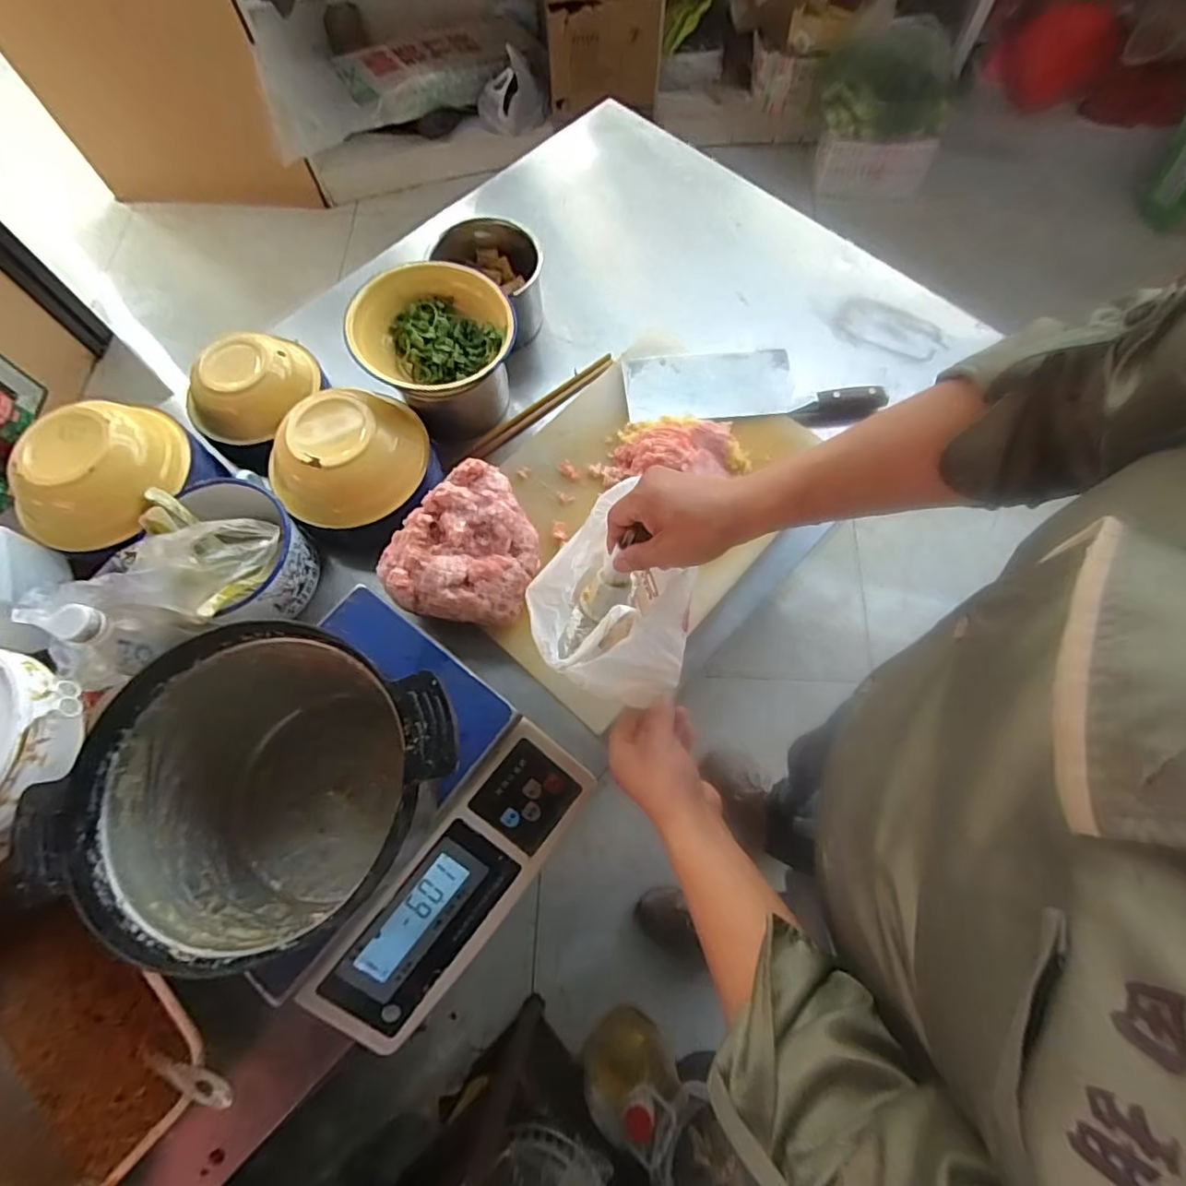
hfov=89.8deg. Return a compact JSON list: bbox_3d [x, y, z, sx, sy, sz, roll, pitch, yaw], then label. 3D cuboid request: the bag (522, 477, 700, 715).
[{"bbox_3d":[0.016,0.004,0.551,0.150,0.101,0.166,4,70,2],"label":"bag"}]

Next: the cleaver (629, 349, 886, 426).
[{"bbox_3d":[0.210,-0.281,0.797,0.327,0.028,0.108,0,70,1],"label":"cleaver"}]

